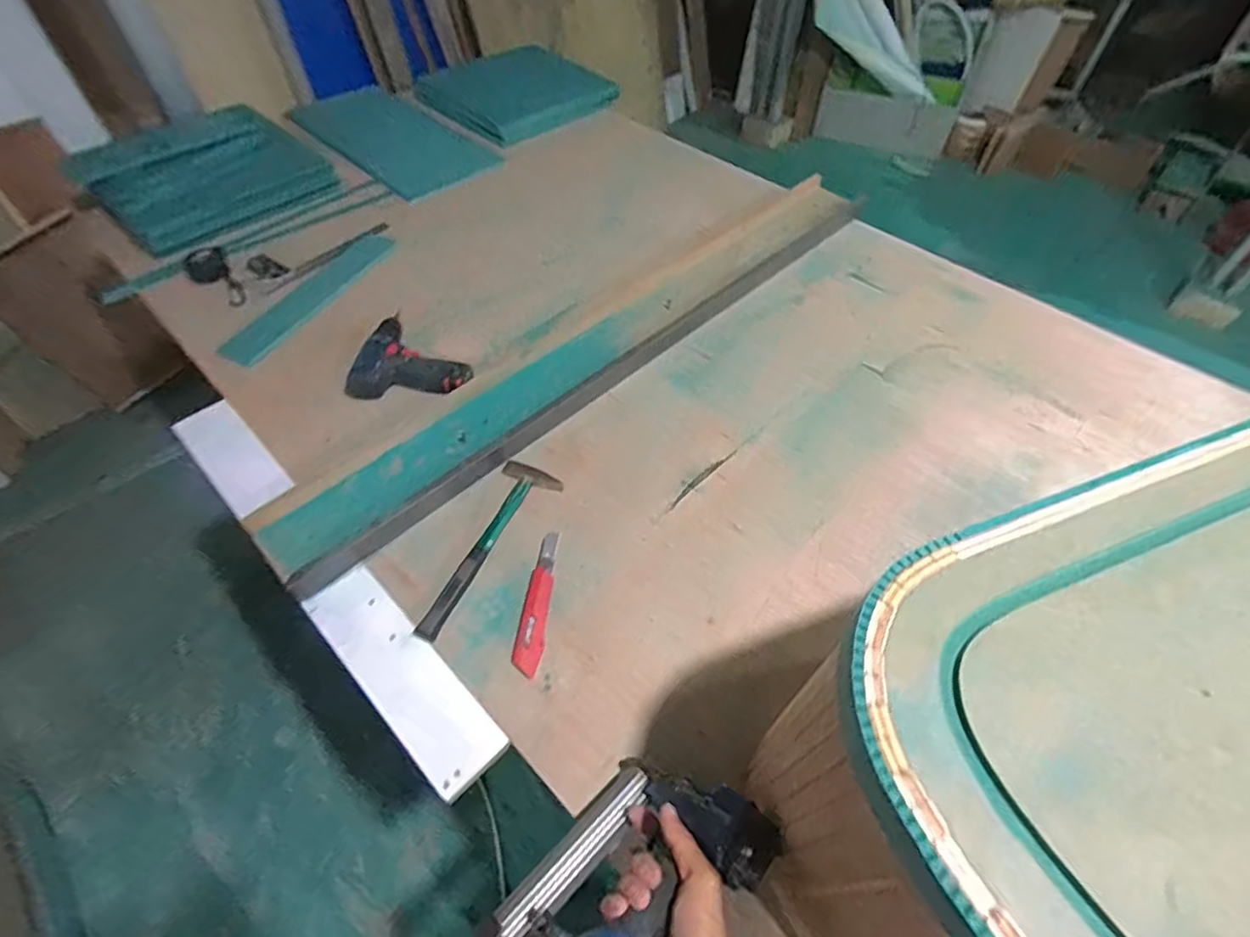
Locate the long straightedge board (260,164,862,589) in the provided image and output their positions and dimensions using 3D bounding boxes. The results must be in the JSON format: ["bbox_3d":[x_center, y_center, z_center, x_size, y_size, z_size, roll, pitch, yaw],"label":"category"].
[{"bbox_3d":[0.003,-0.247,1.022,0.152,0.034,1.269,39,62,23],"label":"long straightedge board"}]

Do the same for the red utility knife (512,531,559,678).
[{"bbox_3d":[-0.110,0.165,0.745,0.035,0.011,0.185,6,54,3],"label":"red utility knife"}]

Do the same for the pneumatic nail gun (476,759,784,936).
[{"bbox_3d":[-0.006,0.352,0.521,0.245,0.062,0.177,-32,19,-19],"label":"pneumatic nail gun"}]

